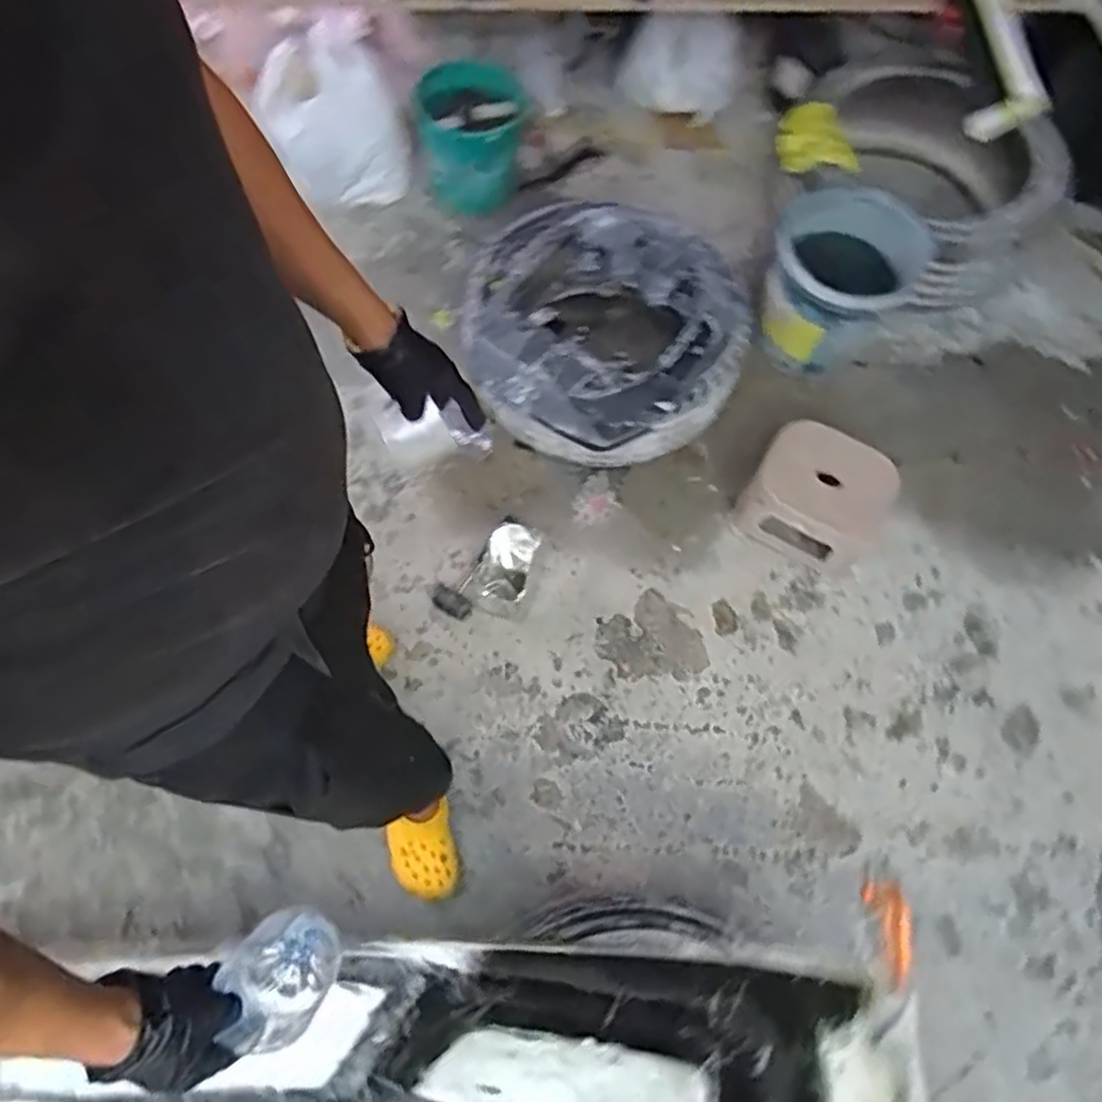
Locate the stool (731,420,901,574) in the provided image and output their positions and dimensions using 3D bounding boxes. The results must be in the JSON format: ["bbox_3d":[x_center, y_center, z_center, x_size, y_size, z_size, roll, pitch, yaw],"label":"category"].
[{"bbox_3d":[0.550,-0.103,1.485,0.266,0.178,0.236,32,68,12],"label":"stool"}]

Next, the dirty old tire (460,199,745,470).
[{"bbox_3d":[0.104,-0.482,1.585,0.557,0.264,0.628,-20,67,-11],"label":"dirty old tire"}]

